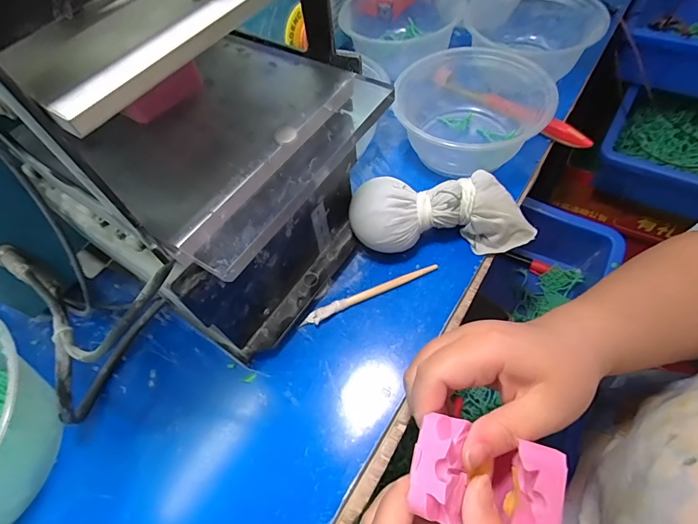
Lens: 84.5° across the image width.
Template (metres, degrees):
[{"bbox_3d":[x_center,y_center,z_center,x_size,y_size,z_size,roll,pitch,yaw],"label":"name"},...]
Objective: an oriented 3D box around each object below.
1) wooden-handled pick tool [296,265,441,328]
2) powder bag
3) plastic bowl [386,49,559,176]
[{"bbox_3d":[0.017,0.025,0.307,0.116,0.006,0.011,-24,61,-10],"label":"wooden-handled pick tool"},{"bbox_3d":[0.077,-0.035,0.308,0.148,0.056,0.052,-3,60,2],"label":"powder bag"},{"bbox_3d":[0.115,-0.139,0.366,0.128,0.067,0.123,-2,60,3],"label":"plastic bowl"}]

